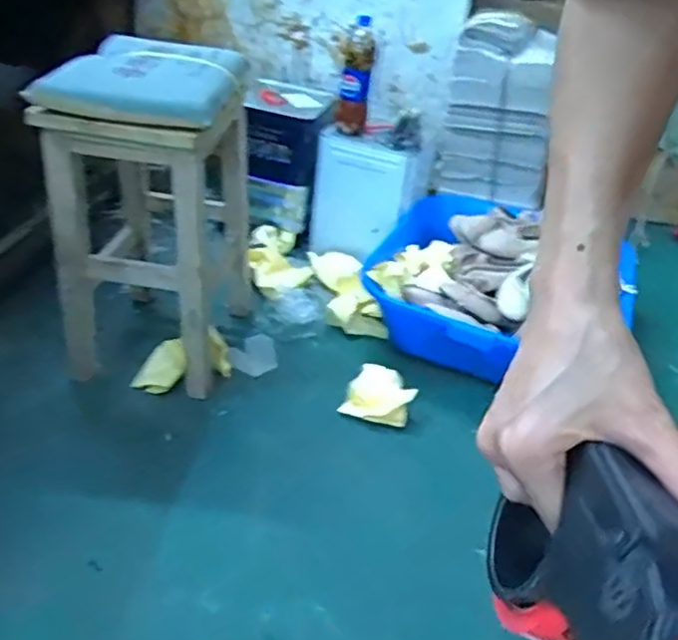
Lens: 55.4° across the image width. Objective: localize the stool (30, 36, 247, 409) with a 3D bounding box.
[{"bbox_3d":[-0.304,-0.197,1.157,0.261,0.538,0.378,9,35,4],"label":"stool"}]

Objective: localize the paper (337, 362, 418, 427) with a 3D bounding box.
[{"bbox_3d":[0.081,0.141,1.202,0.117,0.059,0.116,19,37,18],"label":"paper"}]

